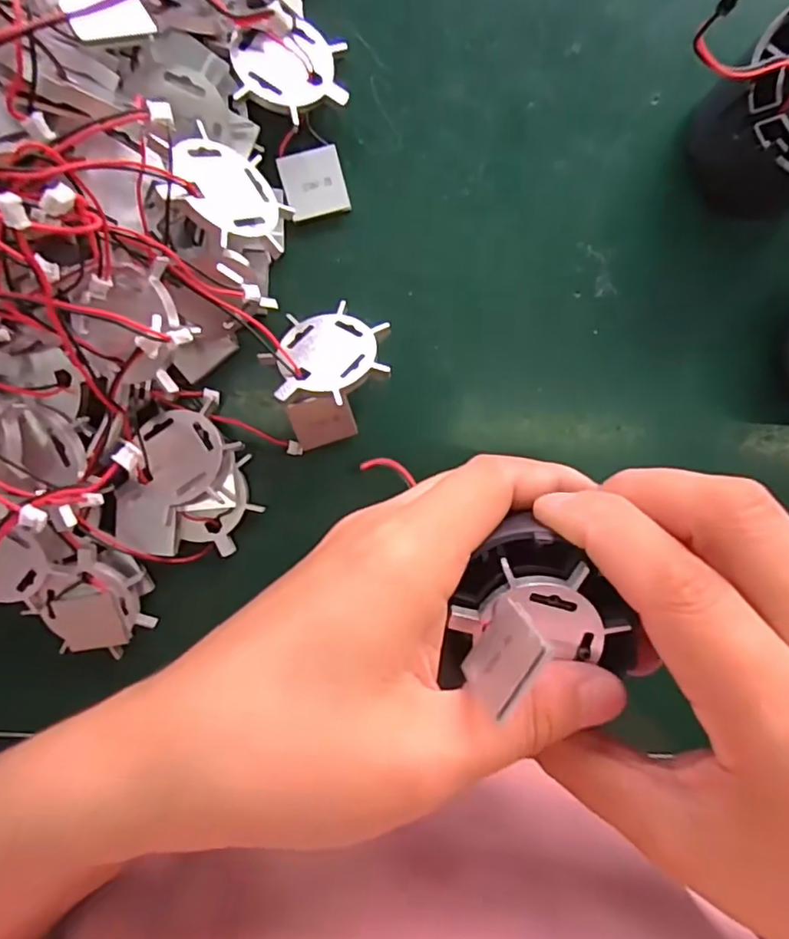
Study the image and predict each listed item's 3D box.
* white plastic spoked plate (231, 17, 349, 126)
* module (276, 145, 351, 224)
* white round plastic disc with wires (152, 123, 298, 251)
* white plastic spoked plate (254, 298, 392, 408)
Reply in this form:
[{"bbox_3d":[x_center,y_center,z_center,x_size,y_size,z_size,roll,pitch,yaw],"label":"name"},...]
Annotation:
[{"bbox_3d":[-0.033,-0.127,0.188,0.035,0.004,0.032,0,83,-14],"label":"white plastic spoked plate"},{"bbox_3d":[-0.027,-0.096,0.199,0.020,0.005,0.021,-15,96,-2],"label":"module"},{"bbox_3d":[-0.046,-0.080,0.170,0.035,0.005,0.039,25,54,-31],"label":"white round plastic disc with wires"},{"bbox_3d":[-0.022,-0.039,0.191,0.038,0.005,0.038,-2,59,4],"label":"white plastic spoked plate"}]

